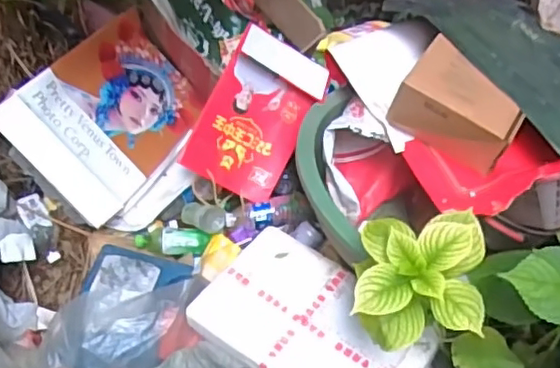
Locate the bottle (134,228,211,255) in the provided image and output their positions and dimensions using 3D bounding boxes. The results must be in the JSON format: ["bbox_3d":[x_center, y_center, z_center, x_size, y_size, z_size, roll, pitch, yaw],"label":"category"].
[{"bbox_3d":[-0.249,0.134,1.440,0.181,0.064,0.073,2,48,4],"label":"bottle"}]

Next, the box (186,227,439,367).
[{"bbox_3d":[0.066,0.283,1.244,0.442,0.056,0.277,28,55,25],"label":"box"}]

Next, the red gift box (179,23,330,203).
[{"bbox_3d":[-0.049,-0.156,1.443,0.231,0.049,0.354,28,87,-17],"label":"red gift box"}]

